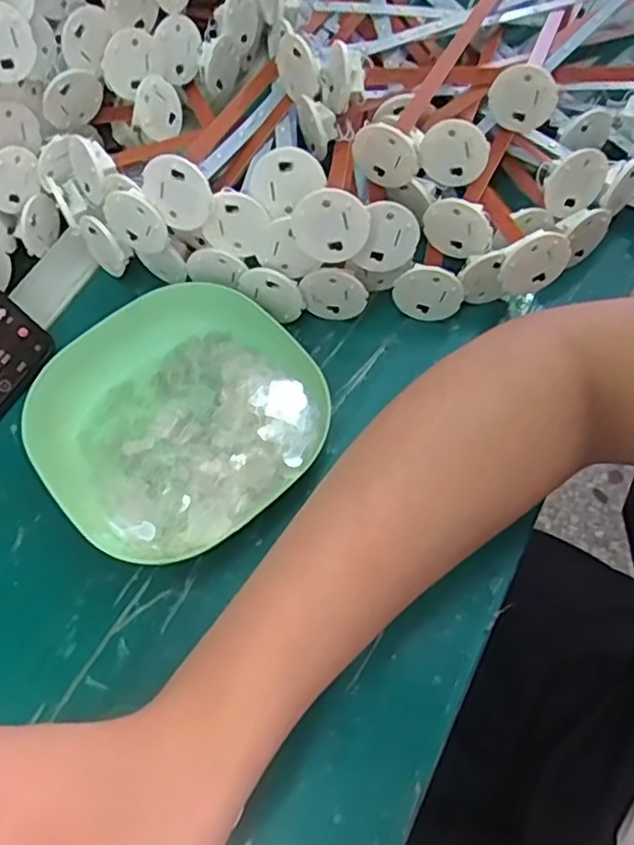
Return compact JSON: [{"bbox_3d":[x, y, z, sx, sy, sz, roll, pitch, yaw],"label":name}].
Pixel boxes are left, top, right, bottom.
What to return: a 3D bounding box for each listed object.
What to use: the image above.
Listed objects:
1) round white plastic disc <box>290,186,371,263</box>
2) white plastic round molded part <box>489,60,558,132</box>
[{"bbox_3d":[0.007,-0.100,0.335,0.038,0.039,0.004,30,43,-17],"label":"round white plastic disc"},{"bbox_3d":[0.128,-0.202,0.409,0.040,0.044,0.011,10,65,9],"label":"white plastic round molded part"}]

